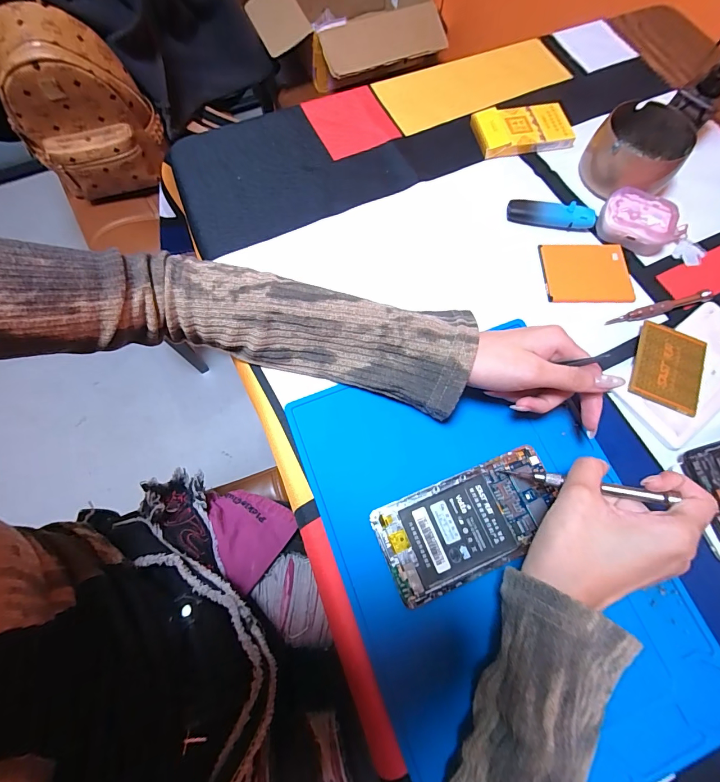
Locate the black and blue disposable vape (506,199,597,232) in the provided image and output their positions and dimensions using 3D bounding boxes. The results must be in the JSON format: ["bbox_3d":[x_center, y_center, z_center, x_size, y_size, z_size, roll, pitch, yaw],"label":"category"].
[{"bbox_3d":[0.192,-0.178,0.363,0.083,0.015,0.021,10,72,2],"label":"black and blue disposable vape"}]

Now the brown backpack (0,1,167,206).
[{"bbox_3d":[-0.481,-0.473,0.637,0.223,0.248,0.108,-26,74,-9],"label":"brown backpack"}]

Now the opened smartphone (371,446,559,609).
[{"bbox_3d":[0.083,0.098,0.272,0.136,0.006,0.069,-22,73,-8],"label":"opened smartphone"}]

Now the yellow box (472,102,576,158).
[{"bbox_3d":[0.180,-0.291,0.403,0.105,0.014,0.061,-10,72,-4],"label":"yellow box"}]

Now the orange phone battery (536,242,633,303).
[{"bbox_3d":[0.219,-0.114,0.351,0.082,0.006,0.063,0,71,-1],"label":"orange phone battery"}]

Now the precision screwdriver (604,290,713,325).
[{"bbox_3d":[0.279,-0.077,0.335,0.103,0.007,0.010,-15,72,-6],"label":"precision screwdriver"}]

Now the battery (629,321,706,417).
[{"bbox_3d":[0.266,-0.021,0.313,0.054,0.006,0.075,24,73,7],"label":"battery"}]

